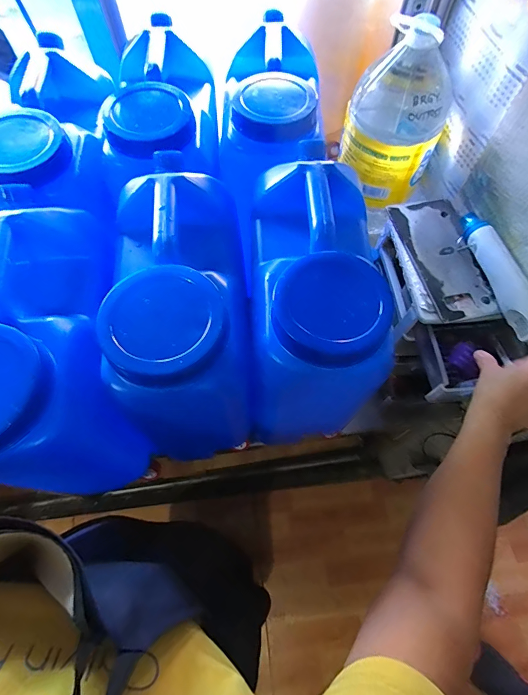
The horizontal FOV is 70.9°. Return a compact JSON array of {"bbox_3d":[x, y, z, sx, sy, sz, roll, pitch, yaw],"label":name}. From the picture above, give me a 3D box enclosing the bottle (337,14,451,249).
[{"bbox_3d":[0.281,-0.462,0.765,0.191,0.313,0.159,-30,68,-13],"label":"bottle"}]

